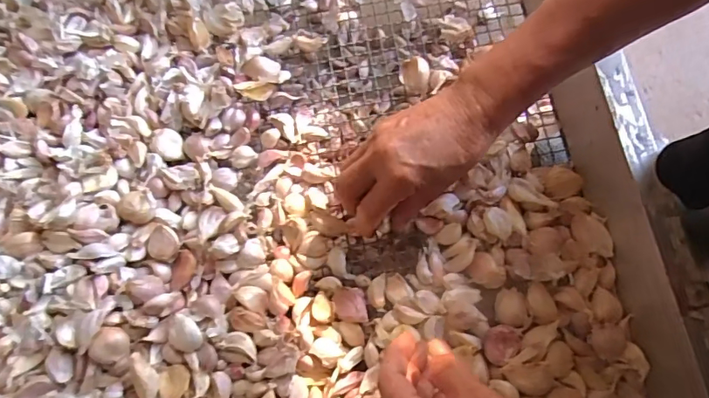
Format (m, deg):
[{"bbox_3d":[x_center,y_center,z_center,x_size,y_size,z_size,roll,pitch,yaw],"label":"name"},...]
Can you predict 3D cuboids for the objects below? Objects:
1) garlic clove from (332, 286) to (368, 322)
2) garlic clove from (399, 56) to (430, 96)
[{"bbox_3d":[-0.004,0.089,0.414,0.026,0.013,0.029,-8,76,-3],"label":"garlic clove"},{"bbox_3d":[0.057,-0.117,0.467,0.027,0.013,0.033,6,75,1],"label":"garlic clove"}]

